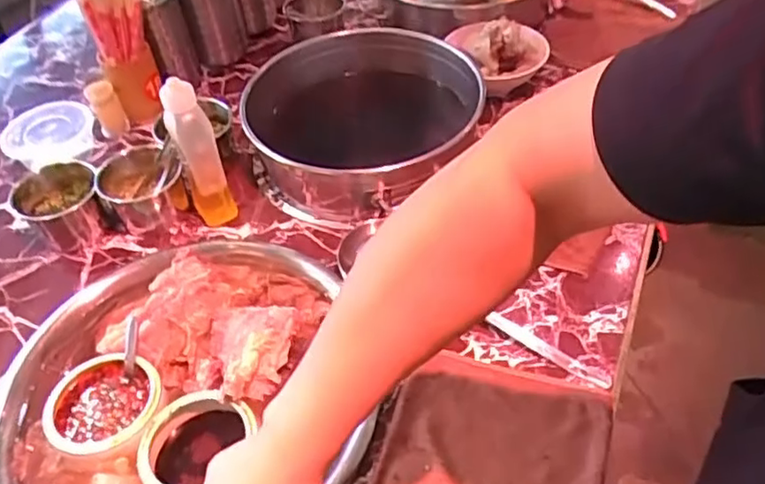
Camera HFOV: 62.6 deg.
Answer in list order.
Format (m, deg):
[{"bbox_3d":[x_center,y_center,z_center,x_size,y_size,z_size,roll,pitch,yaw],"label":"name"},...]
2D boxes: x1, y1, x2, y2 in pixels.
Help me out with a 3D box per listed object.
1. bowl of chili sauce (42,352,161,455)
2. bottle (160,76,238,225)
[{"bbox_3d":[-0.314,0.184,0.713,0.118,0.042,0.111,-2,49,3],"label":"bowl of chili sauce"},{"bbox_3d":[-0.239,-0.111,0.824,0.049,0.227,0.050,-23,52,-15],"label":"bottle"}]

